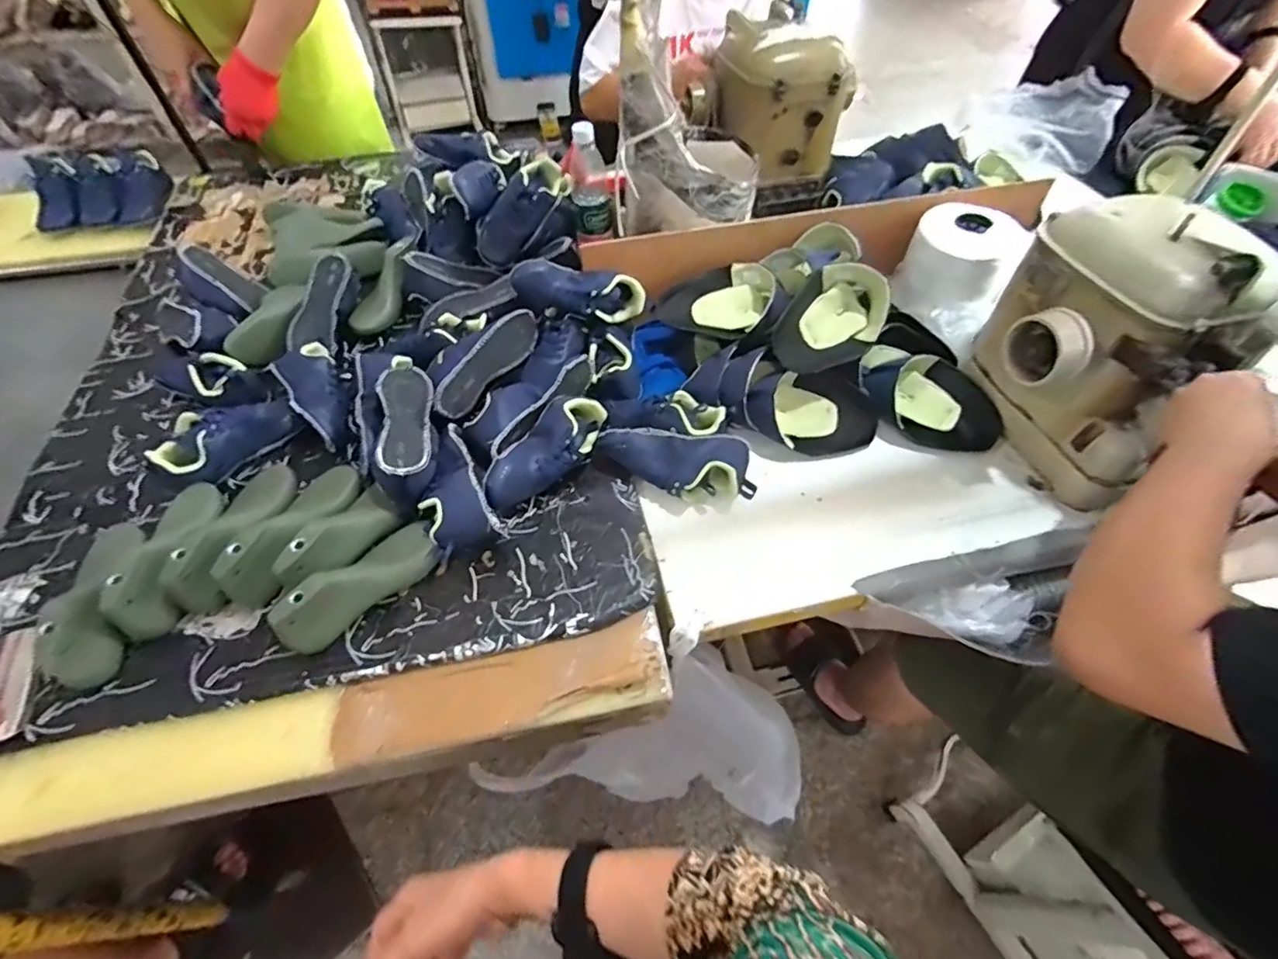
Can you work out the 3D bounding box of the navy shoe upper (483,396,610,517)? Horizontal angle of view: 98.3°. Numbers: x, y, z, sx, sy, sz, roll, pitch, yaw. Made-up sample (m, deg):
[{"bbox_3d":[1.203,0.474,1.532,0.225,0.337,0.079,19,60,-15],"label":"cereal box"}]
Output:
[{"bbox_3d":[-0.122,-0.034,0.720,0.078,0.073,0.185,27,59,17],"label":"navy shoe upper"}]

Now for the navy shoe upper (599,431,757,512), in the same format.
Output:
[{"bbox_3d":[0.045,-0.020,0.704,0.196,0.065,0.079,4,55,2],"label":"navy shoe upper"}]

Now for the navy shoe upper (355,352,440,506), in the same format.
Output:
[{"bbox_3d":[-0.316,-0.088,0.712,0.095,0.062,0.244,-13,56,-10],"label":"navy shoe upper"}]

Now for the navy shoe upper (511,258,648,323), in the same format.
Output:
[{"bbox_3d":[-0.091,-0.277,0.814,0.191,0.074,0.080,12,56,7],"label":"navy shoe upper"}]

